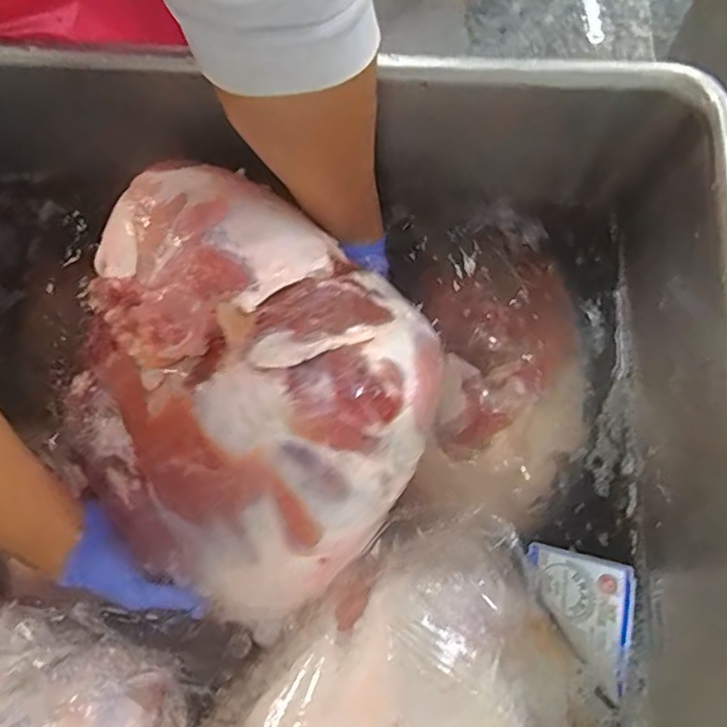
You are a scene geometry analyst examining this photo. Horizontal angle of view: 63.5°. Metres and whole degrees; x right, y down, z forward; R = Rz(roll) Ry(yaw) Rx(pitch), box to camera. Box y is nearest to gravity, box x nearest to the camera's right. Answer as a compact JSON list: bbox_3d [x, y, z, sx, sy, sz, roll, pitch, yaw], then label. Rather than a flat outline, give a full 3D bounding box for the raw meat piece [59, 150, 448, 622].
[{"bbox_3d":[-0.106,0.022,0.434,0.288,0.139,0.267,36,75,11],"label":"raw meat piece"}]

